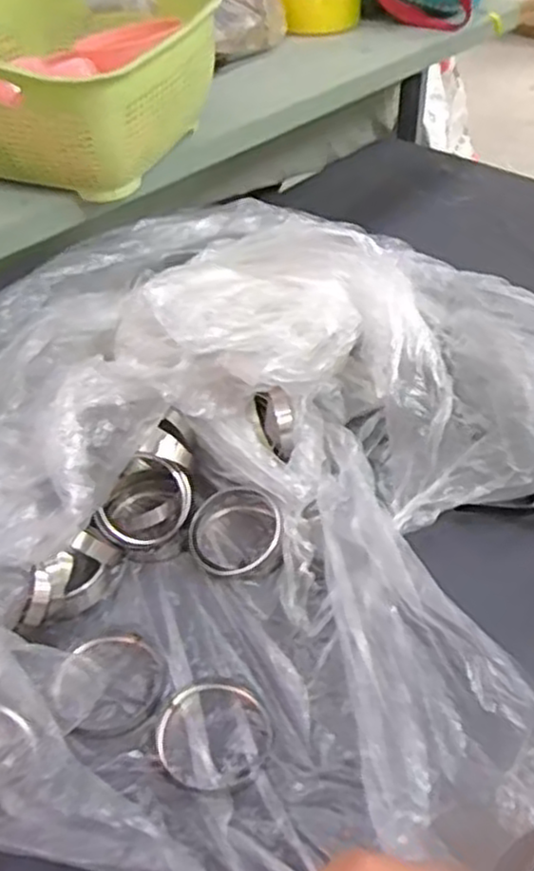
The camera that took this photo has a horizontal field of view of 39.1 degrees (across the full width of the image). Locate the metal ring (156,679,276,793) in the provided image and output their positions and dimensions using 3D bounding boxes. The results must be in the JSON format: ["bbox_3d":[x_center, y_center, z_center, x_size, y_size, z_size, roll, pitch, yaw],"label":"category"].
[{"bbox_3d":[-0.033,0.187,0.470,0.069,0.007,0.071,-1,44,1],"label":"metal ring"}]

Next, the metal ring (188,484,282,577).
[{"bbox_3d":[-0.028,0.075,0.573,0.065,0.020,0.074,-33,47,-9],"label":"metal ring"}]

